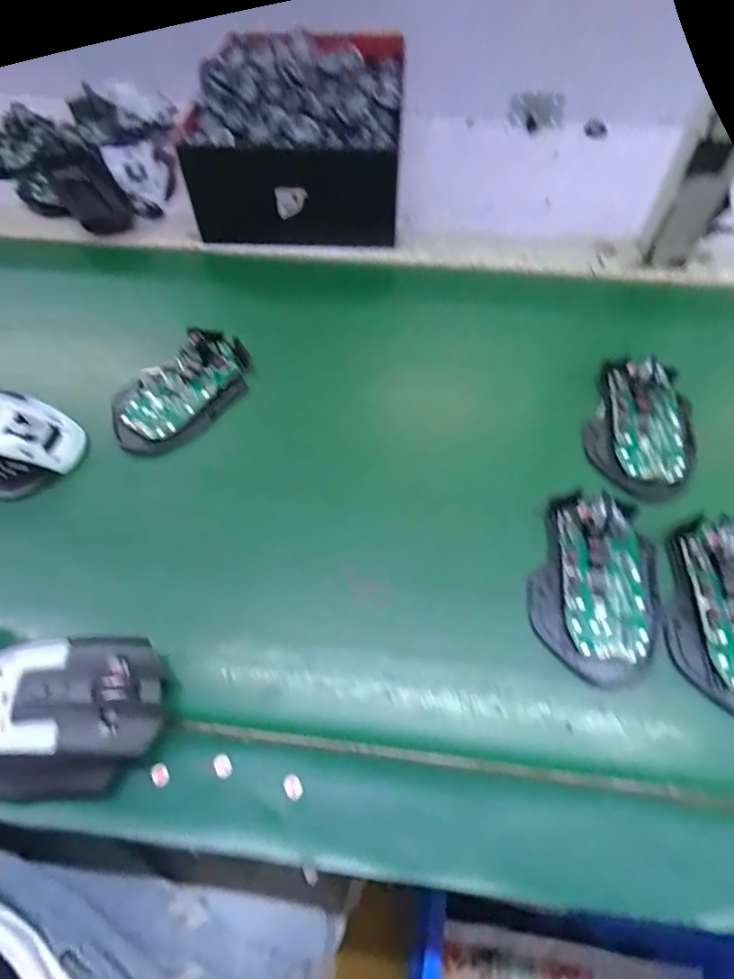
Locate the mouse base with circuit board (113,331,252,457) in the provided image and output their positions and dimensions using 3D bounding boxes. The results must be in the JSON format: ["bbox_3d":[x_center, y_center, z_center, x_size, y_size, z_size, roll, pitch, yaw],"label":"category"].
[{"bbox_3d":[-0.138,-0.075,0.398,0.063,0.029,0.116,36,66,20],"label":"mouse base with circuit board"}]

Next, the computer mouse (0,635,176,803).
[{"bbox_3d":[-0.161,0.114,0.263,0.112,0.034,0.069,-8,59,-5],"label":"computer mouse"}]

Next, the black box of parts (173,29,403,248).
[{"bbox_3d":[-0.061,-0.356,0.521,0.191,0.093,0.252,0,59,0],"label":"black box of parts"}]

